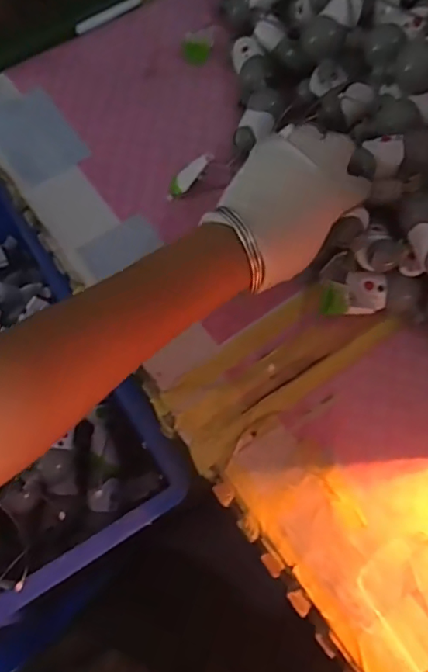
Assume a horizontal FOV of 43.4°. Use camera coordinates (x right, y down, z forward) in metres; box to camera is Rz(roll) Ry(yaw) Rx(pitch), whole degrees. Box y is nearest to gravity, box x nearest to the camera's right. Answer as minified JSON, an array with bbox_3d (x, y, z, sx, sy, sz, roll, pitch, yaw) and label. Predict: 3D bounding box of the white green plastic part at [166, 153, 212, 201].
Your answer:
[{"bbox_3d":[-0.023,-0.145,0.489,0.054,0.008,0.015,-43,71,10],"label":"white green plastic part"}]

